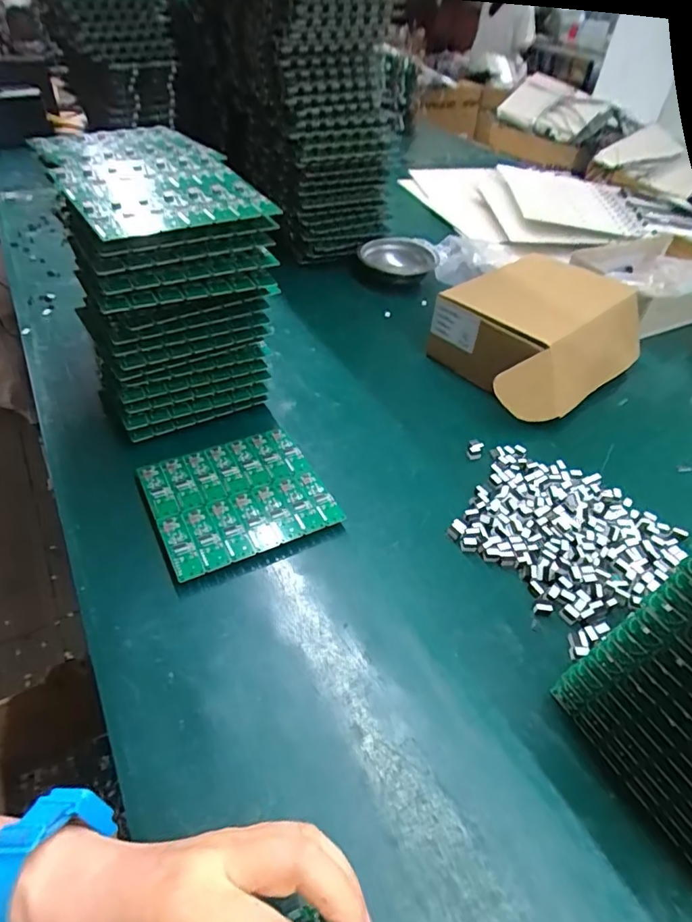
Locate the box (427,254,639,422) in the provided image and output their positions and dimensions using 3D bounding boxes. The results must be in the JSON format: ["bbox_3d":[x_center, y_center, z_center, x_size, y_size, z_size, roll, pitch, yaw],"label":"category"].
[{"bbox_3d":[0.233,-0.158,0.642,0.240,0.100,0.188,-29,54,-30],"label":"box"}]

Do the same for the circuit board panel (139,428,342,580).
[{"bbox_3d":[-0.098,0.033,0.478,0.148,0.015,0.132,-19,49,-23],"label":"circuit board panel"}]

